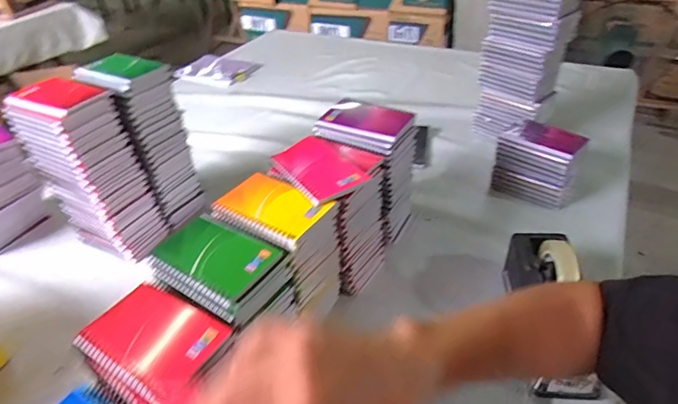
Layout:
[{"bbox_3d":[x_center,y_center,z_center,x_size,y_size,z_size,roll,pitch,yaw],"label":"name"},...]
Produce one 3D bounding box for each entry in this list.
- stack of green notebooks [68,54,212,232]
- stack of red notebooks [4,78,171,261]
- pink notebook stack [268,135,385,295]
[{"bbox_3d":[-0.335,-0.102,0.767,0.122,0.267,0.104,17,43,24],"label":"stack of green notebooks"},{"bbox_3d":[-0.391,-0.047,0.707,0.139,0.264,0.093,17,43,23],"label":"stack of red notebooks"},{"bbox_3d":[-0.007,0.023,0.654,0.122,0.200,0.138,-30,46,-29],"label":"pink notebook stack"}]

